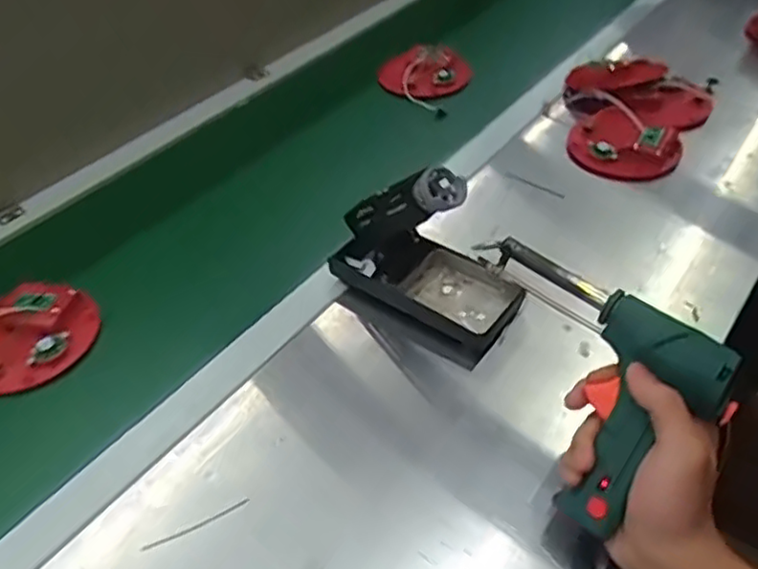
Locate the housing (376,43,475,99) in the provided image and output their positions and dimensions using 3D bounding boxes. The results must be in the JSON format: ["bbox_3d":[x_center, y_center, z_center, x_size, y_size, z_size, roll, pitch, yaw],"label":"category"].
[{"bbox_3d":[0.063,-0.301,0.946,0.112,0.042,0.138,-18,45,-15],"label":"housing"}]

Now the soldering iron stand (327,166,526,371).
[{"bbox_3d":[0.043,-0.026,0.578,0.168,0.143,0.081,29,52,29],"label":"soldering iron stand"}]

